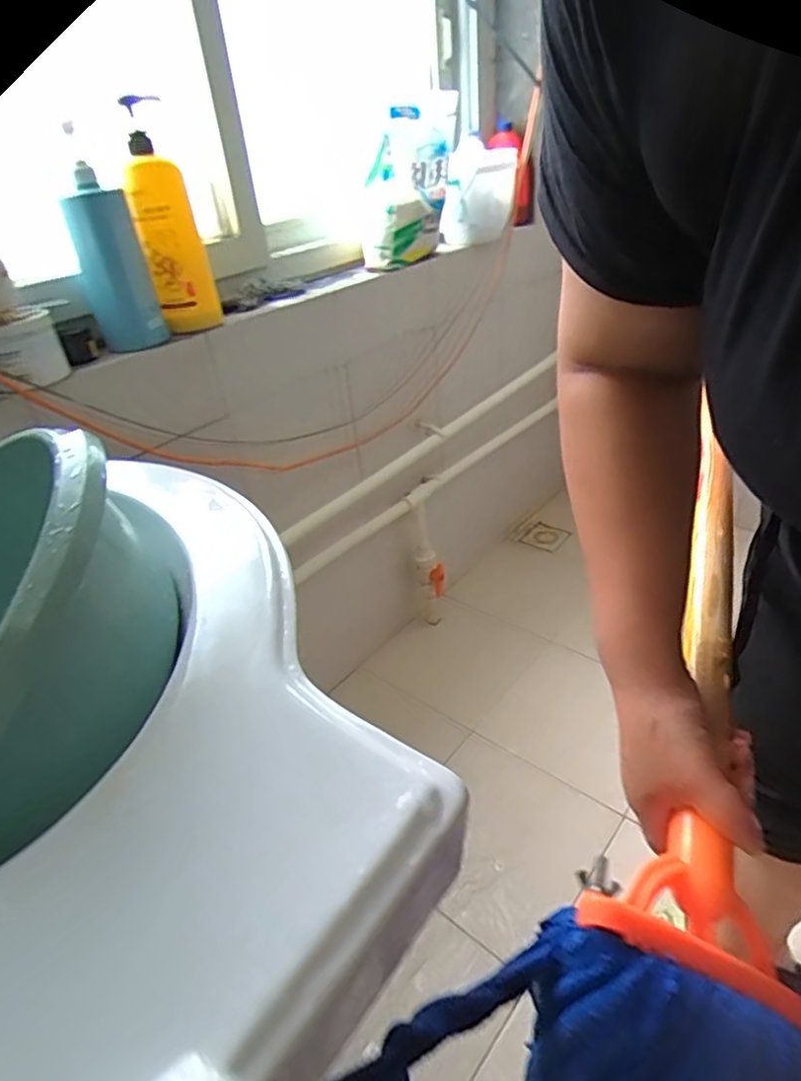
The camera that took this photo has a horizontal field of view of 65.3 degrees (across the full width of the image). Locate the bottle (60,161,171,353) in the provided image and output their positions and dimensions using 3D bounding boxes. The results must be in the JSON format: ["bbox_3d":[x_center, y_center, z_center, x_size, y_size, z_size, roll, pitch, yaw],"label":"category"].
[{"bbox_3d":[-0.350,-0.332,0.768,0.083,0.184,0.081,-14,33,-15],"label":"bottle"}]

